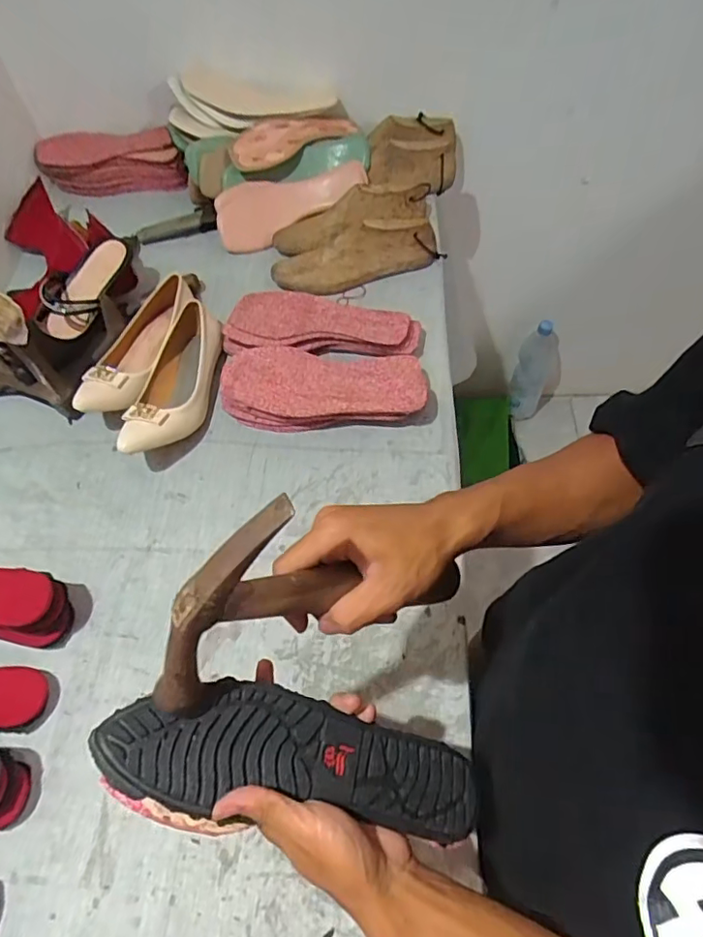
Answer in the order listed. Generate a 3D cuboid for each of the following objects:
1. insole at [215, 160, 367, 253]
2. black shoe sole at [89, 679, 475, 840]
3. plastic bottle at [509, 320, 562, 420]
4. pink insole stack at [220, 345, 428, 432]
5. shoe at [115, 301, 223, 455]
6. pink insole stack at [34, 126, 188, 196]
[{"bbox_3d":[-0.096,-0.418,0.875,0.241,0.032,0.095,-16,102,8],"label":"insole"},{"bbox_3d":[-0.033,0.187,0.366,0.245,0.010,0.073,14,60,-11],"label":"black shoe sole"},{"bbox_3d":[0.483,-0.250,1.455,0.109,0.305,0.116,23,64,17],"label":"plastic bottle"},{"bbox_3d":[-0.037,-0.100,0.720,0.255,0.055,0.103,5,60,7],"label":"pink insole stack"},{"bbox_3d":[-0.230,-0.111,0.732,0.096,0.072,0.237,2,60,5],"label":"shoe"},{"bbox_3d":[-0.409,-0.546,0.978,0.268,0.086,0.089,3,60,6],"label":"pink insole stack"}]

